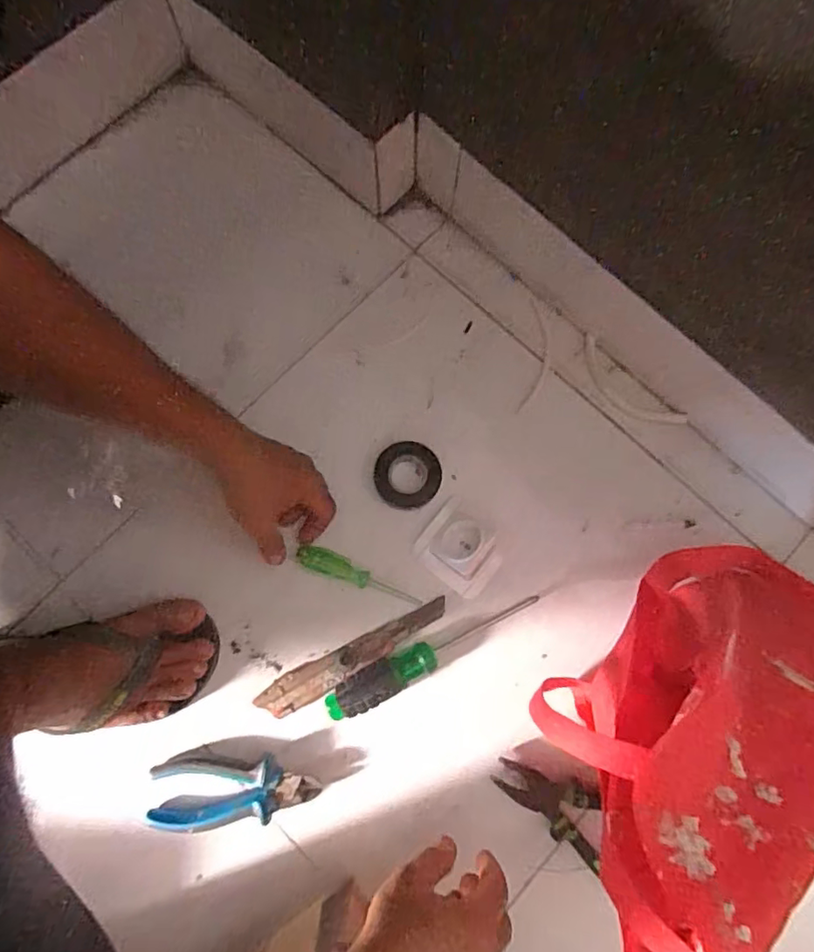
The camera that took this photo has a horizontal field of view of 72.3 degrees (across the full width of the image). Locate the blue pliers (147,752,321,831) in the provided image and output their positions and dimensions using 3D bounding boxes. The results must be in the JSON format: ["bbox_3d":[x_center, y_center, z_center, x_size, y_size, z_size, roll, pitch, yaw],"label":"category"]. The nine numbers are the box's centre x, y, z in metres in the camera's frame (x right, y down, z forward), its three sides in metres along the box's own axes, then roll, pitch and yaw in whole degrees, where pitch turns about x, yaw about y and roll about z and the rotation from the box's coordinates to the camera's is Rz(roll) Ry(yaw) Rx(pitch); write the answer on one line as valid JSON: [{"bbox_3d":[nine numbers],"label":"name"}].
[{"bbox_3d":[-0.149,0.273,0.485,0.142,0.022,0.054,0,76,-1],"label":"blue pliers"}]

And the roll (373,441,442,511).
[{"bbox_3d":[0.000,-0.001,0.550,0.065,0.020,0.065,0,76,0],"label":"roll"}]

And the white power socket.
[{"bbox_3d":[0.051,0.069,0.530,0.076,0.028,0.065,41,79,9],"label":"white power socket"}]

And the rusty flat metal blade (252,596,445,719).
[{"bbox_3d":[-0.048,0.165,0.510,0.186,0.020,0.030,-28,78,-7],"label":"rusty flat metal blade"}]

